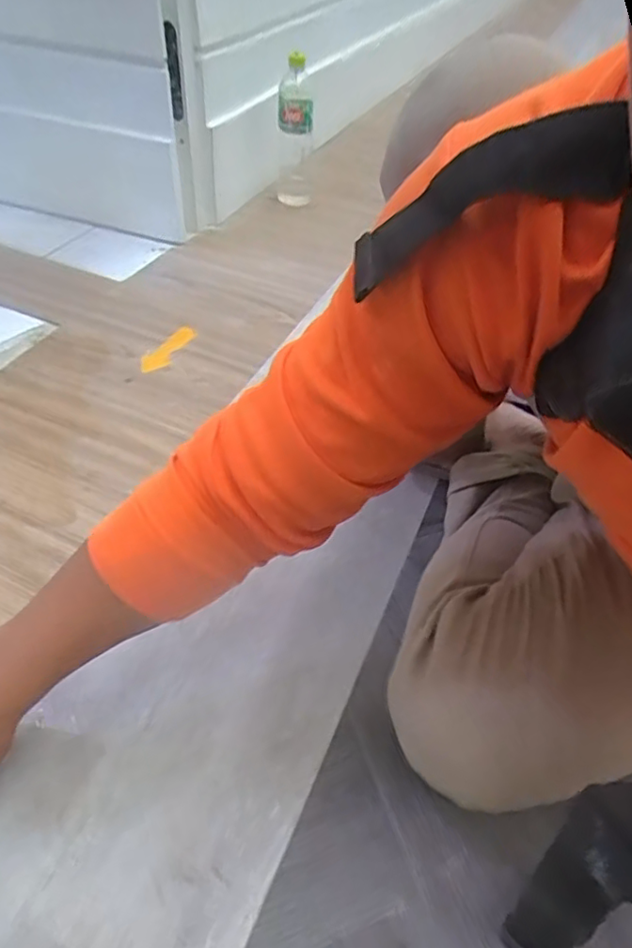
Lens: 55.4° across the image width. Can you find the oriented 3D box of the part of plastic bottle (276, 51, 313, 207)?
[{"bbox_3d":[-0.039,-0.741,1.175,0.068,0.127,0.057,3,46,-3],"label":"part of plastic bottle"}]

